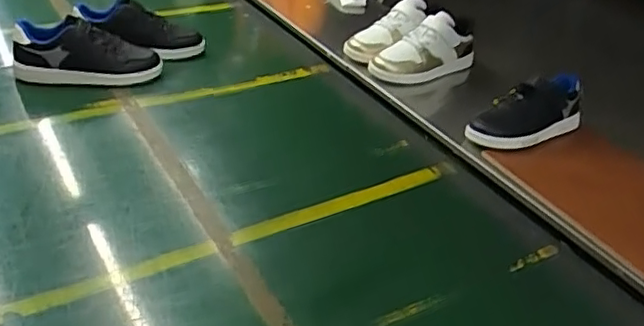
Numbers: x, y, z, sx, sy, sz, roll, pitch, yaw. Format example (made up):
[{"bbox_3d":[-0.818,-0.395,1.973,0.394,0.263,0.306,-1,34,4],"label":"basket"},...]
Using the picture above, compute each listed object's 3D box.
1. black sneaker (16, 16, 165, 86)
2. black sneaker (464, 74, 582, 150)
[{"bbox_3d":[-0.382,-0.183,0.983,0.226,0.095,0.084,-4,36,-16],"label":"black sneaker"},{"bbox_3d":[0.321,-0.074,0.940,0.211,0.080,0.084,-23,42,-15],"label":"black sneaker"}]

